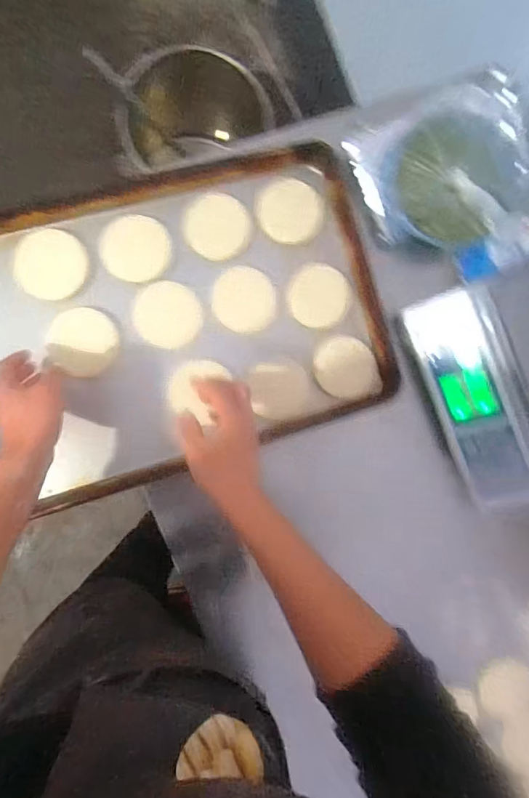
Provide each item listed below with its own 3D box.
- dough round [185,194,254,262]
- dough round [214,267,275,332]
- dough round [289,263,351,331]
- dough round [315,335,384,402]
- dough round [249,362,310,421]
[{"bbox_3d":[-0.068,-0.253,0.641,0.093,0.006,0.098,0,89,-9],"label":"dough round"},{"bbox_3d":[-0.030,-0.147,0.642,0.089,0.013,0.097,0,89,-9],"label":"dough round"},{"bbox_3d":[0.082,-0.153,0.648,0.088,0.013,0.091,0,89,-9],"label":"dough round"},{"bbox_3d":[0.125,-0.046,0.661,0.086,0.021,0.101,-22,92,-9],"label":"dough round"},{"bbox_3d":[0.024,-0.011,0.655,0.087,0.014,0.083,-3,89,-9],"label":"dough round"}]

